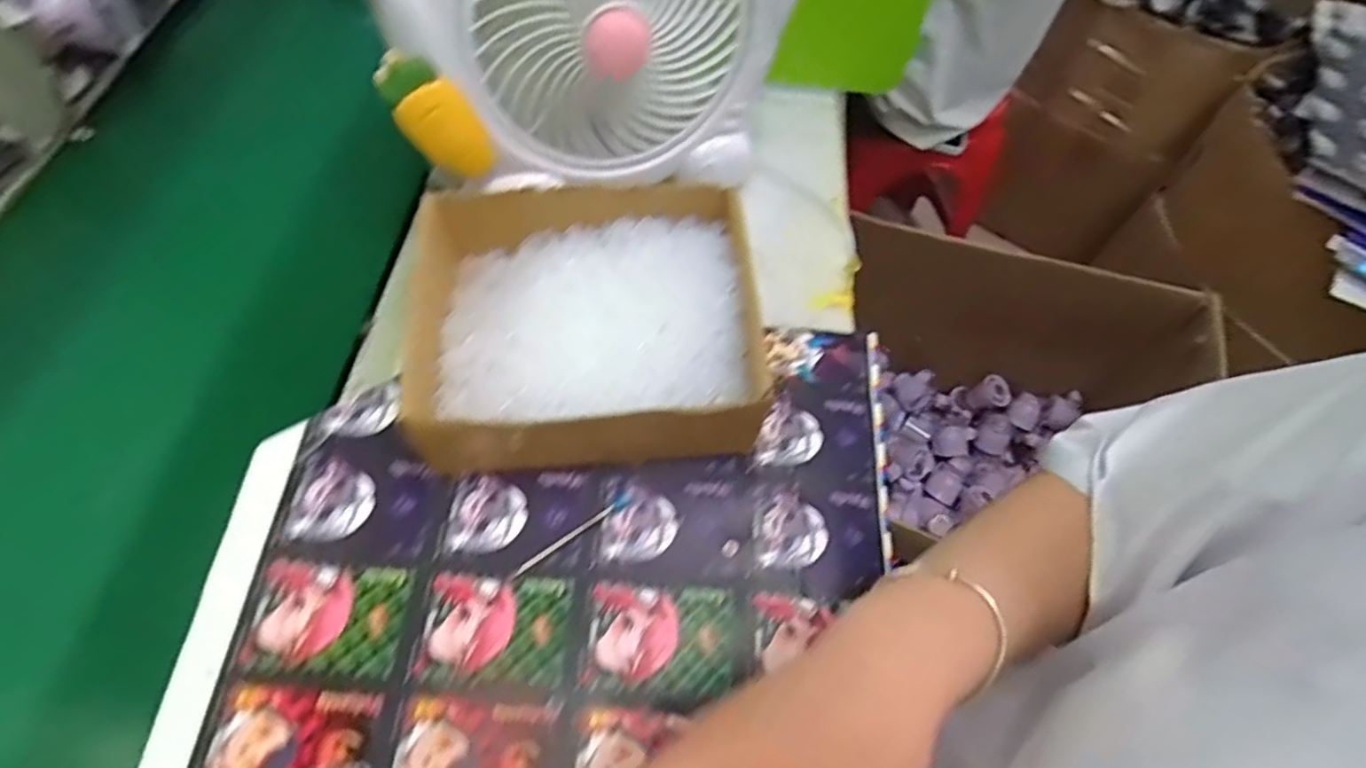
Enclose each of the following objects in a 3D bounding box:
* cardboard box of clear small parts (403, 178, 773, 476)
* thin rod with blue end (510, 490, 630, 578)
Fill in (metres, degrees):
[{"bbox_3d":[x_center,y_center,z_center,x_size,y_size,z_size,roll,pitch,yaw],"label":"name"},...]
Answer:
[{"bbox_3d":[-0.064,-0.033,0.453,0.222,0.075,0.186,-3,59,-7],"label":"cardboard box of clear small parts"},{"bbox_3d":[-0.066,0.089,0.420,0.082,0.004,0.008,-30,64,-19],"label":"thin rod with blue end"}]

